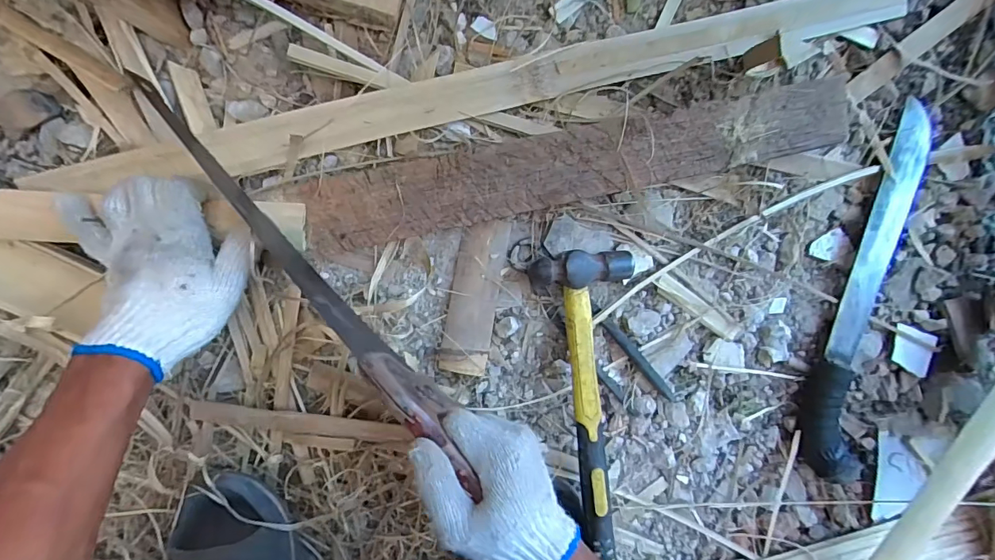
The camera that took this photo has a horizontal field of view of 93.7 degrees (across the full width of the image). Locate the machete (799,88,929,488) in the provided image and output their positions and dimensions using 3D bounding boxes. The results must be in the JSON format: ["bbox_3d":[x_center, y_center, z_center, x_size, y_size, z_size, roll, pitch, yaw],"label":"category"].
[{"bbox_3d":[0.381,0.017,0.477,0.065,0.024,0.383,12,93,-8],"label":"machete"}]

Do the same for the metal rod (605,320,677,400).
[{"bbox_3d":[0.144,0.082,0.469,0.014,0.014,0.110,-41,98,-3],"label":"metal rod"}]

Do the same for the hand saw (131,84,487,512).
[{"bbox_3d":[-0.140,-0.001,0.355,0.023,0.052,0.375,-41,87,-3],"label":"hand saw"}]

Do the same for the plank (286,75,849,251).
[{"bbox_3d":[0.076,-0.101,0.405,0.474,0.025,0.062,-13,99,-5],"label":"plank"}]

